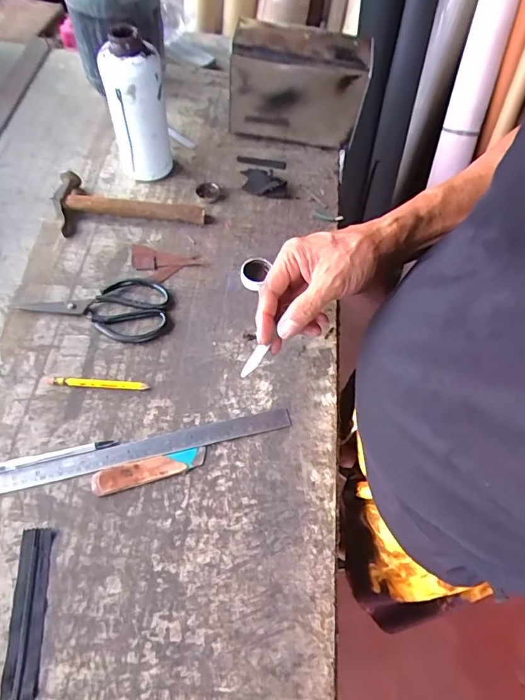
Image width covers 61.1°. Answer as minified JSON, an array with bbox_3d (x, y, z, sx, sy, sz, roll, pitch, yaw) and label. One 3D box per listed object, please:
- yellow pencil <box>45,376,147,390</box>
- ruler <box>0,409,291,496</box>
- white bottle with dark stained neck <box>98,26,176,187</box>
[{"bbox_3d":[-0.214,0.043,0.570,0.130,0.007,0.012,5,60,-1],"label":"yellow pencil"},{"bbox_3d":[-0.198,0.131,0.523,0.472,0.005,0.027,-11,64,-10],"label":"ruler"},{"bbox_3d":[-0.188,-0.359,0.677,0.082,0.211,0.065,-7,61,-8],"label":"white bottle with dark stained neck"}]

